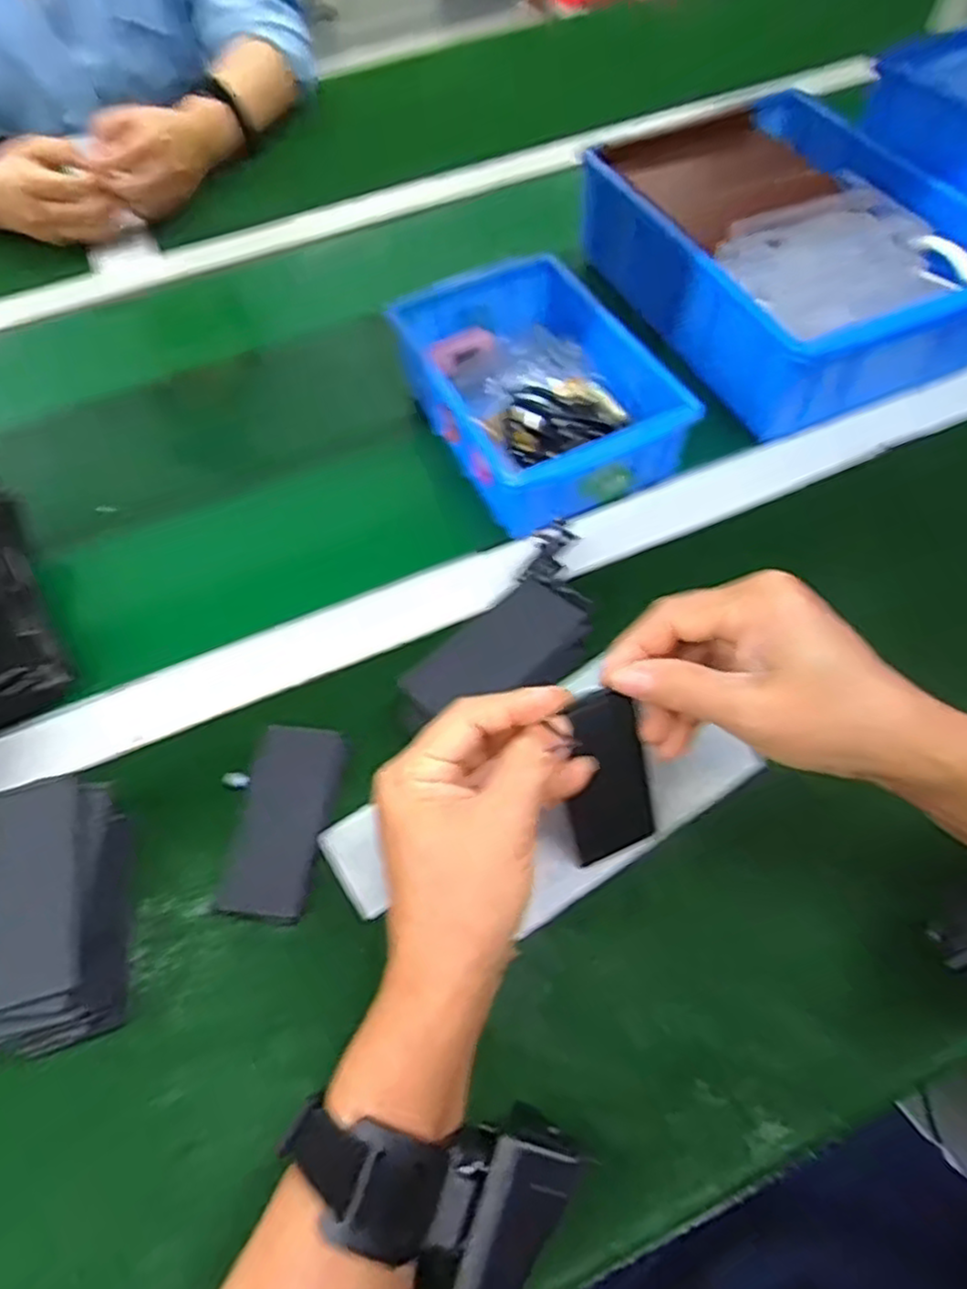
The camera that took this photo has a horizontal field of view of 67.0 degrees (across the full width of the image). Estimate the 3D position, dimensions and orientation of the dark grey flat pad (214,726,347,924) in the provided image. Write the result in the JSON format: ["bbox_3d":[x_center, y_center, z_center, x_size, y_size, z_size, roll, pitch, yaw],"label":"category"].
[{"bbox_3d":[-0.104,0.089,0.375,0.046,0.010,0.097,7,59,7],"label":"dark grey flat pad"}]

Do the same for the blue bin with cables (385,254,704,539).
[{"bbox_3d":[0.032,-0.182,0.506,0.136,0.059,0.203,-25,60,-12],"label":"blue bin with cables"}]

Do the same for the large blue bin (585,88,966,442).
[{"bbox_3d":[0.232,-0.303,0.564,0.222,0.088,0.289,-23,60,-11],"label":"large blue bin"}]

